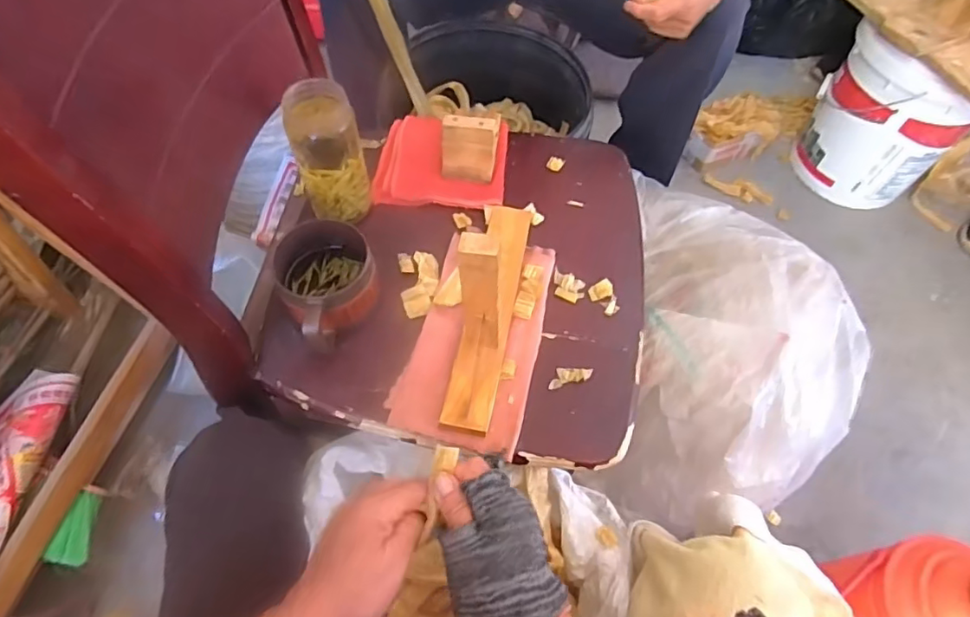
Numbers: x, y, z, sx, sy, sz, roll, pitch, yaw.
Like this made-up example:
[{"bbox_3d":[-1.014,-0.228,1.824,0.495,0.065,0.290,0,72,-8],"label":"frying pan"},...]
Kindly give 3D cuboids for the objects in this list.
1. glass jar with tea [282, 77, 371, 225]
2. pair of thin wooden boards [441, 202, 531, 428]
[{"bbox_3d":[-0.165,-0.164,0.601,0.071,0.137,0.068,-1,58,-5],"label":"glass jar with tea"},{"bbox_3d":[0.012,-0.040,0.524,0.046,0.175,0.266,12,58,3],"label":"pair of thin wooden boards"}]

